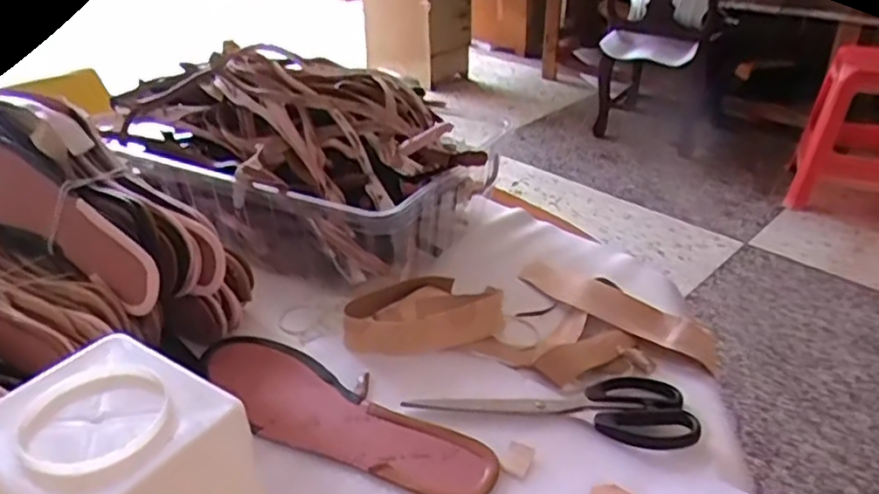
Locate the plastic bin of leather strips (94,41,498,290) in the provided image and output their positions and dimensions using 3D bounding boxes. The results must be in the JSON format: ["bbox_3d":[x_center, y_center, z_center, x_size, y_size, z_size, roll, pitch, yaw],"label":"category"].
[{"bbox_3d":[-0.154,-0.100,0.698,0.417,0.144,0.236,14,35,24],"label":"plastic bin of leather strips"}]

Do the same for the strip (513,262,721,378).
[{"bbox_3d":[0.146,0.044,0.580,0.043,0.030,0.197,-24,38,-33],"label":"strip"}]

